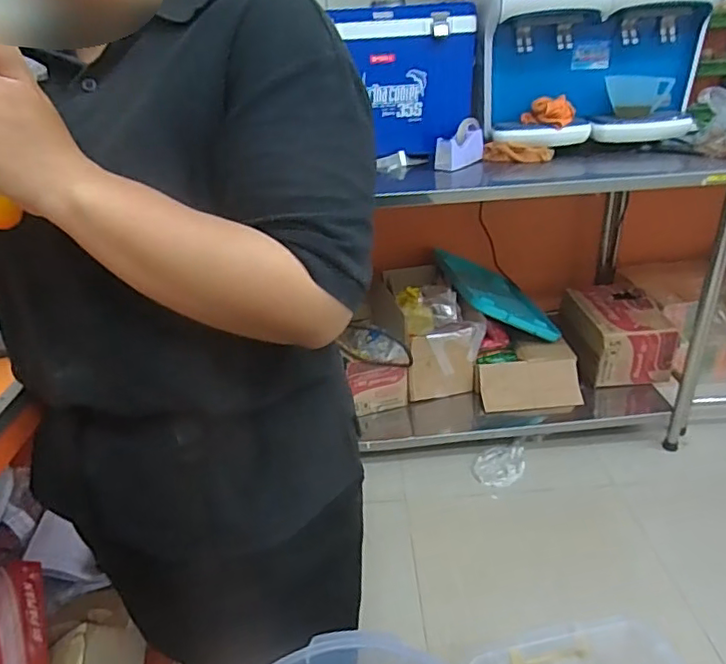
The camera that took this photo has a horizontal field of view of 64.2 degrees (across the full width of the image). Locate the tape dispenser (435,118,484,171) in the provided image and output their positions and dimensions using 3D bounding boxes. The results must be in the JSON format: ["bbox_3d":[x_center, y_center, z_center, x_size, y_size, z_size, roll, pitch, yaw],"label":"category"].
[{"bbox_3d":[0.269,-0.513,1.589,0.166,0.106,0.062,-24,34,-35],"label":"tape dispenser"}]

